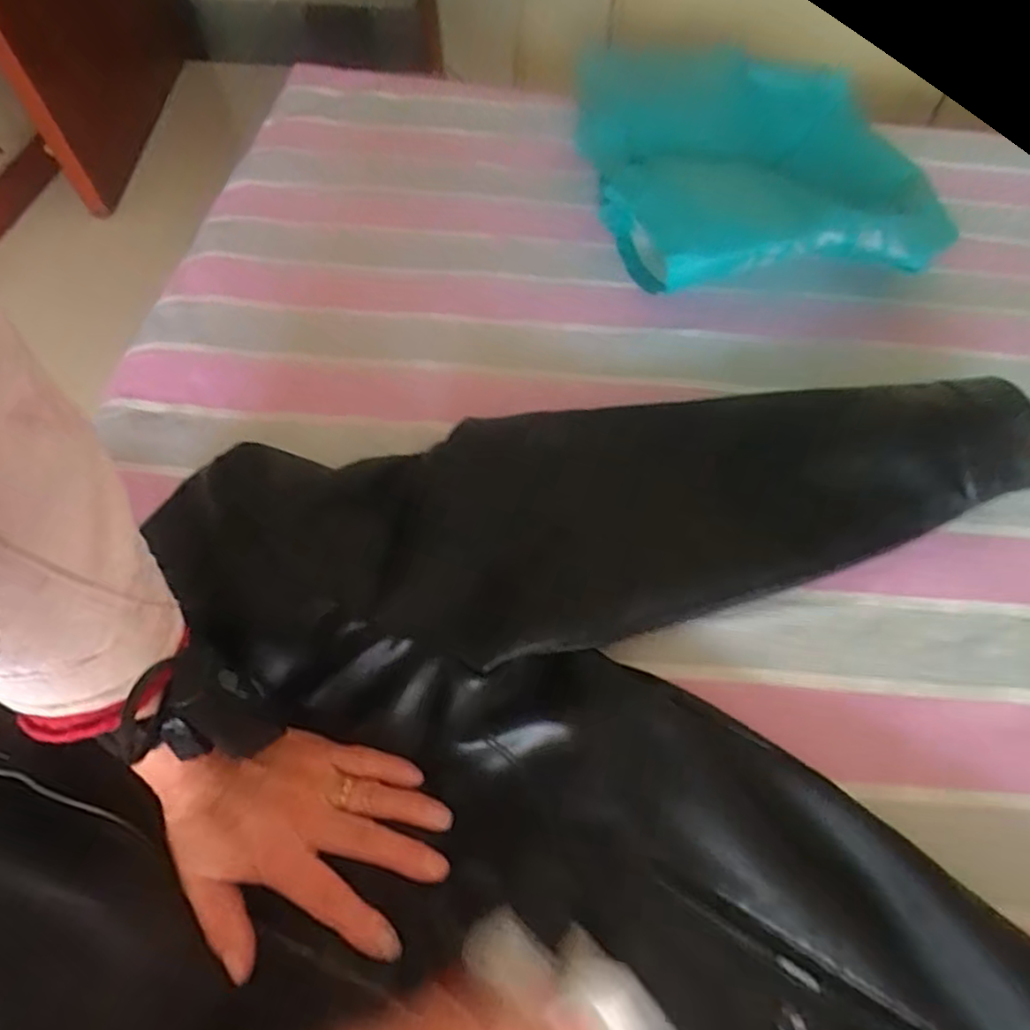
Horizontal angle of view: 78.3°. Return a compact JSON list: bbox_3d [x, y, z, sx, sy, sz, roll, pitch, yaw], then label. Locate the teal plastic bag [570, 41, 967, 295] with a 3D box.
[{"bbox_3d":[0.249,-0.300,0.593,0.296,0.100,0.241,-9,59,-5],"label":"teal plastic bag"}]

